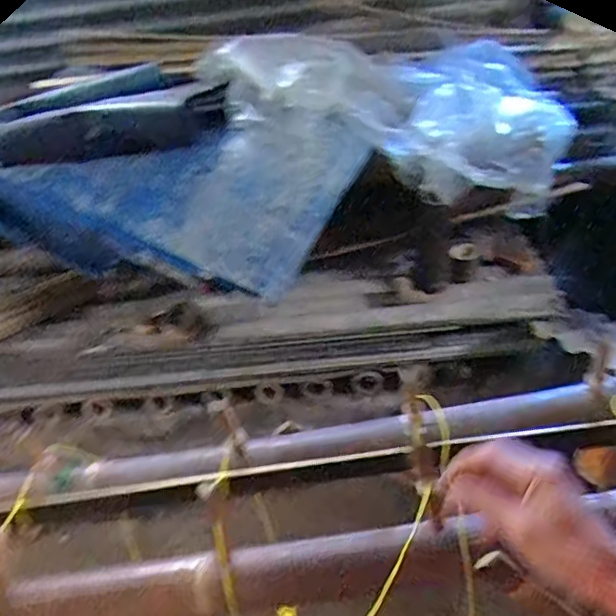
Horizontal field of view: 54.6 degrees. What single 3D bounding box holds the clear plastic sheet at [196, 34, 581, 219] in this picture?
[{"bbox_3d":[0.112,-0.442,1.268,0.868,0.314,0.246,21,41,15],"label":"clear plastic sheet"}]

